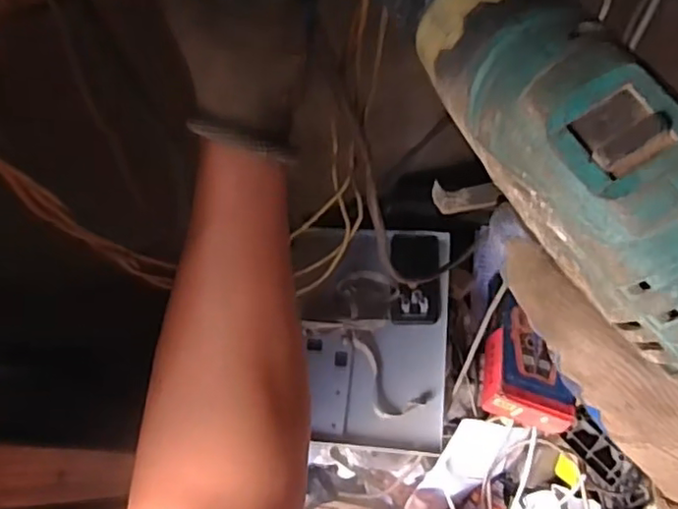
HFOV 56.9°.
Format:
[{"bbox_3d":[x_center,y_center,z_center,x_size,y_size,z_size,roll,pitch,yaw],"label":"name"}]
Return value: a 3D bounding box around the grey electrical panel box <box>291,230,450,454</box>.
[{"bbox_3d":[0.046,0.123,0.957,0.234,0.045,0.328,3,72,3],"label":"grey electrical panel box"}]

